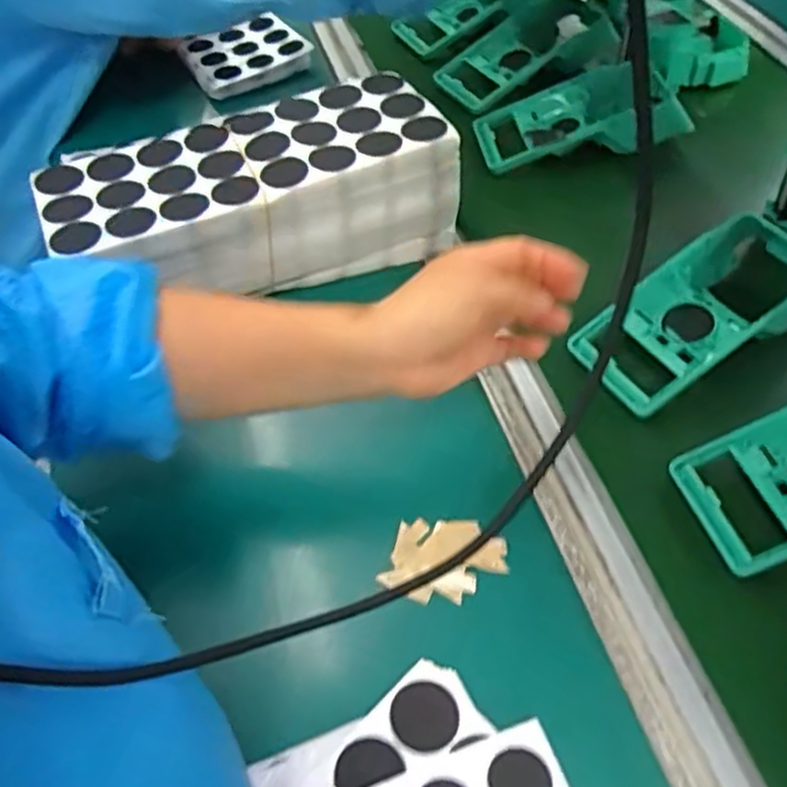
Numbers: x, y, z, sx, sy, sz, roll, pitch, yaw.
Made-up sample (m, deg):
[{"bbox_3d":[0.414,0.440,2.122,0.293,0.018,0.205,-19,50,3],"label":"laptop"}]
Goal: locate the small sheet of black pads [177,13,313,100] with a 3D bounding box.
[{"bbox_3d":[-0.159,-0.370,0.798,0.124,0.019,0.120,-25,53,-14],"label":"small sheet of black pads"}]

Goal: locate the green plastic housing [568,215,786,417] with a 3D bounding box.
[{"bbox_3d":[0.228,-0.060,0.527,0.193,0.056,0.085,-26,54,-15],"label":"green plastic housing"}]

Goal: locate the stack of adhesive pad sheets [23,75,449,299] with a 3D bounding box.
[{"bbox_3d":[-0.103,-0.146,0.573,0.292,0.097,0.123,-22,53,-12],"label":"stack of adhesive pad sheets"}]

